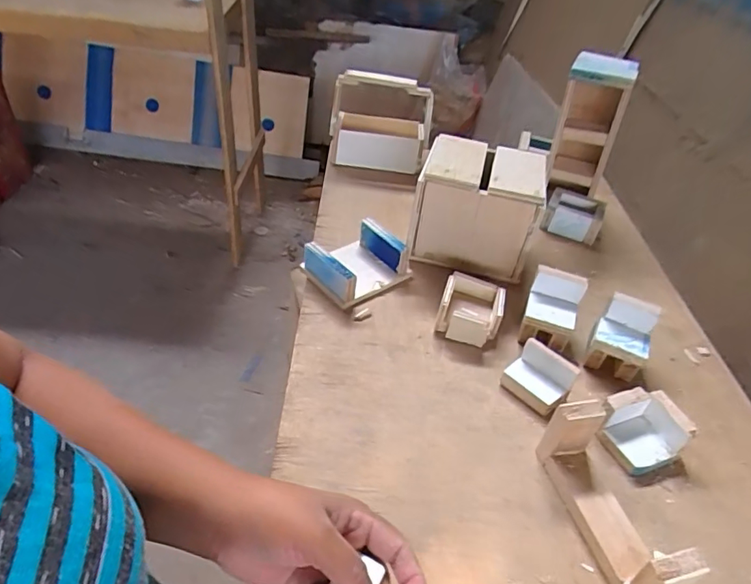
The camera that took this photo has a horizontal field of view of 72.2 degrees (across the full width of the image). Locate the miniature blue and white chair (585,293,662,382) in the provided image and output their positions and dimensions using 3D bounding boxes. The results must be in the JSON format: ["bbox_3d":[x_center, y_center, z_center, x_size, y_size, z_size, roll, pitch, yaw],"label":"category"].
[{"bbox_3d":[0.286,0.052,0.598,0.063,0.076,0.059,25,44,20],"label":"miniature blue and white chair"}]

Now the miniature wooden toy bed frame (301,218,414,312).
[{"bbox_3d":[-0.025,-0.040,0.678,0.115,0.052,0.100,-29,52,-34],"label":"miniature wooden toy bed frame"}]

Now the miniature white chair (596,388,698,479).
[{"bbox_3d":[0.268,0.138,0.520,0.076,0.045,0.068,-12,44,-20],"label":"miniature white chair"}]

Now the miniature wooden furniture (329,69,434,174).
[{"bbox_3d":[0.011,-0.303,0.913,0.171,0.154,0.088,11,40,2],"label":"miniature wooden furniture"}]

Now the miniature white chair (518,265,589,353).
[{"bbox_3d":[0.210,0.022,0.622,0.063,0.075,0.066,17,42,13],"label":"miniature white chair"}]

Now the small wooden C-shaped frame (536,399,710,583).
[{"bbox_3d":[0.201,0.178,0.443,0.048,0.074,0.157,-7,42,-15],"label":"small wooden C-shaped frame"}]

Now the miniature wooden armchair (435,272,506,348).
[{"bbox_3d":[0.116,0.021,0.631,0.076,0.046,0.078,15,41,10],"label":"miniature wooden armchair"}]

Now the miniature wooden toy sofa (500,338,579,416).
[{"bbox_3d":[0.177,0.094,0.564,0.057,0.042,0.063,-29,52,-34],"label":"miniature wooden toy sofa"}]

